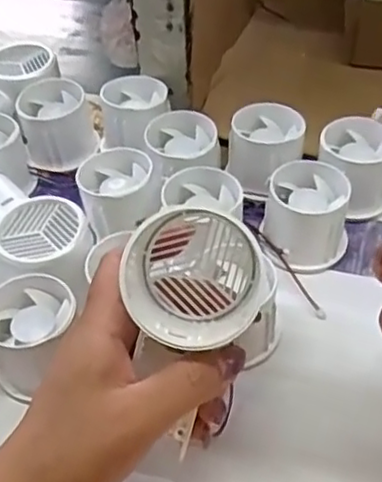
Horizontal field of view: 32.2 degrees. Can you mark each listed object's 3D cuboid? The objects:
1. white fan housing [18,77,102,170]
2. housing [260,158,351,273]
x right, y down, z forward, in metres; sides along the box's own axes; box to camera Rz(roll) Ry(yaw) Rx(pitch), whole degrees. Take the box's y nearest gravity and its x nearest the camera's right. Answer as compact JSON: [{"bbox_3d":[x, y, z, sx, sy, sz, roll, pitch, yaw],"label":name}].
[{"bbox_3d":[-0.102,-0.090,0.508,0.052,0.043,0.059,-7,48,-3],"label":"white fan housing"},{"bbox_3d":[0.075,-0.015,0.433,0.053,0.046,0.061,7,49,9],"label":"housing"}]

